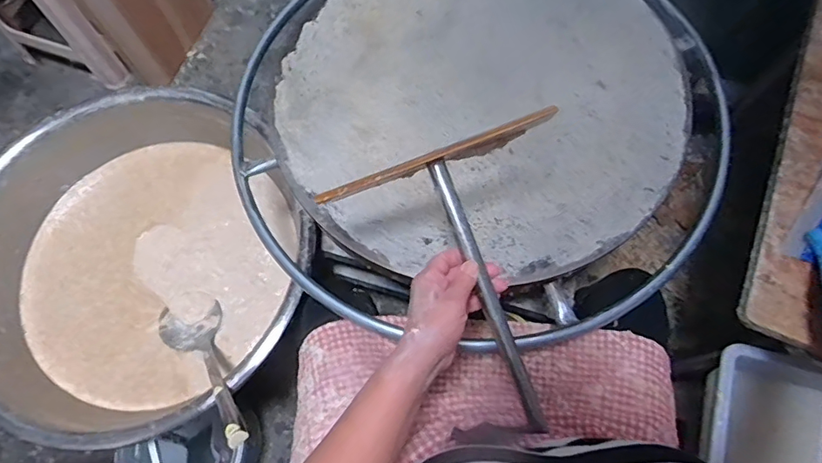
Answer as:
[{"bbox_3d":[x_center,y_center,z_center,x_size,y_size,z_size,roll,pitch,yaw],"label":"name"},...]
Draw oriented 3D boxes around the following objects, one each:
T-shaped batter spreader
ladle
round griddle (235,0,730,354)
[{"bbox_3d":[0.082,0.050,0.499,0.233,0.029,0.291,-25,95,-7],"label":"T-shaped batter spreader"},{"bbox_3d":[-0.303,0.197,0.782,0.104,0.089,0.377,-49,34,-14],"label":"ladle"},{"bbox_3d":[0.092,-0.185,0.728,0.647,0.066,0.666,-1,70,2],"label":"round griddle"}]

